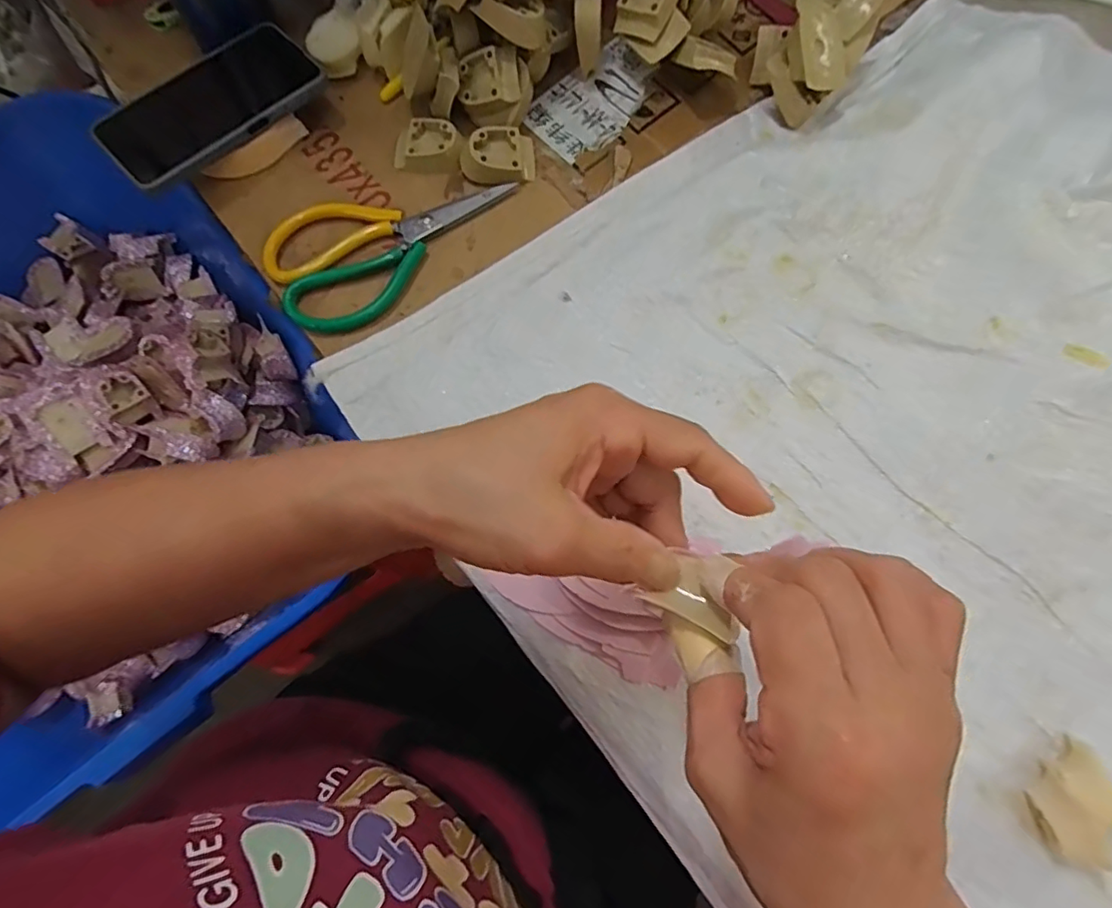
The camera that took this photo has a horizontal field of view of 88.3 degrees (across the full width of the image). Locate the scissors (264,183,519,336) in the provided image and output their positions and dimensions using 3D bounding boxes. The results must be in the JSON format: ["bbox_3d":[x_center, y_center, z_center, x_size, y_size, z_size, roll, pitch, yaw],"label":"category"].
[{"bbox_3d":[-0.117,-0.157,0.423,0.188,0.018,0.089,-23,75,-5],"label":"scissors"}]

